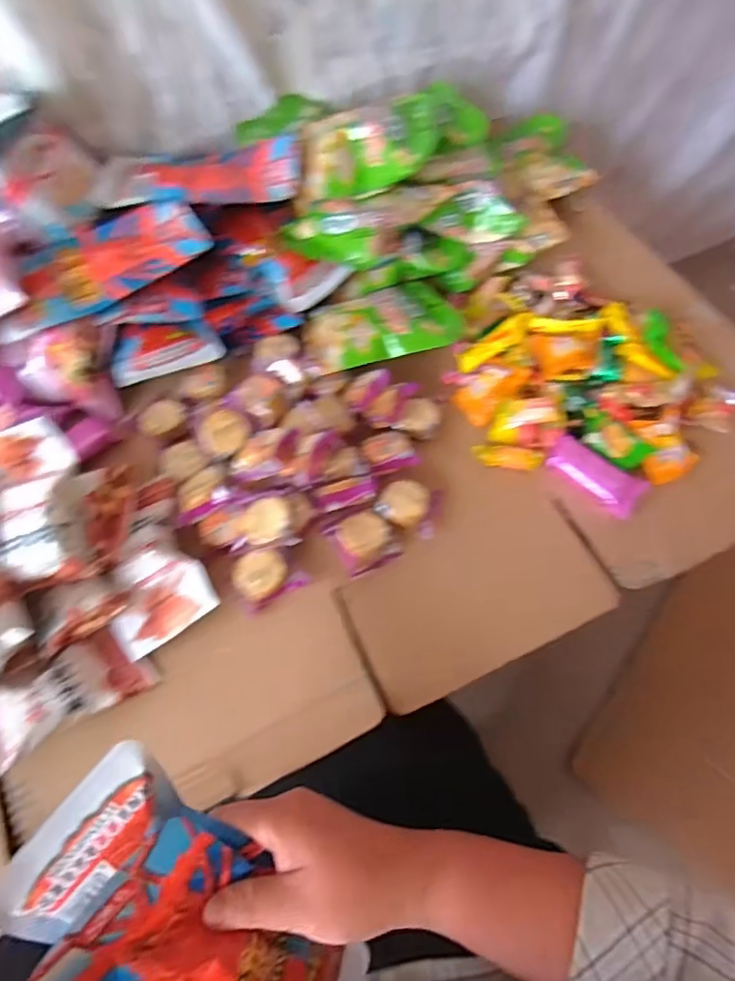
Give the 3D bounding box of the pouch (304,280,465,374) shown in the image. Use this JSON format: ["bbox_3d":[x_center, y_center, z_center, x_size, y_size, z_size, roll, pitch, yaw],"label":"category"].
[{"bbox_3d":[0.015,-0.173,0.578,0.153,0.029,0.105,-17,62,-6],"label":"pouch"}]

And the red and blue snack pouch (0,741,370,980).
[{"bbox_3d":[-0.087,0.248,0.296,0.096,0.051,0.220,-41,105,-17],"label":"red and blue snack pouch"}]

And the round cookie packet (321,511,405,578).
[{"bbox_3d":[-0.004,0.044,0.491,0.050,0.019,0.049,-30,64,-13],"label":"round cookie packet"}]

